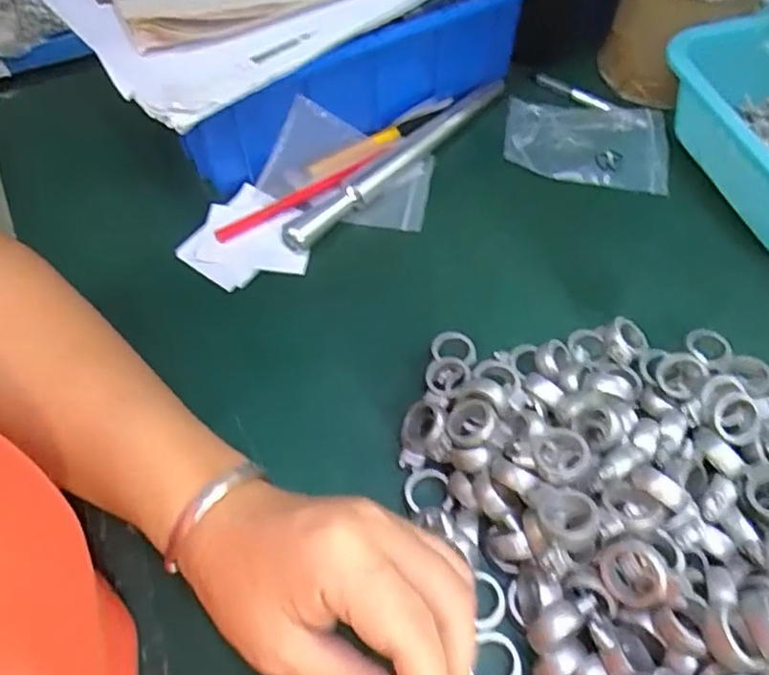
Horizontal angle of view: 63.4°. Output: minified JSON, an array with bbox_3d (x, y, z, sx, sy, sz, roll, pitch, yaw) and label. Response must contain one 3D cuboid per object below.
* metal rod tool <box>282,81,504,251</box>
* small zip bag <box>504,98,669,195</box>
[{"bbox_3d":[0.014,-0.131,0.463,0.015,0.020,0.224,37,66,24],"label":"metal rod tool"},{"bbox_3d":[0.154,-0.148,0.474,0.120,0.011,0.076,8,68,4],"label":"small zip bag"}]

